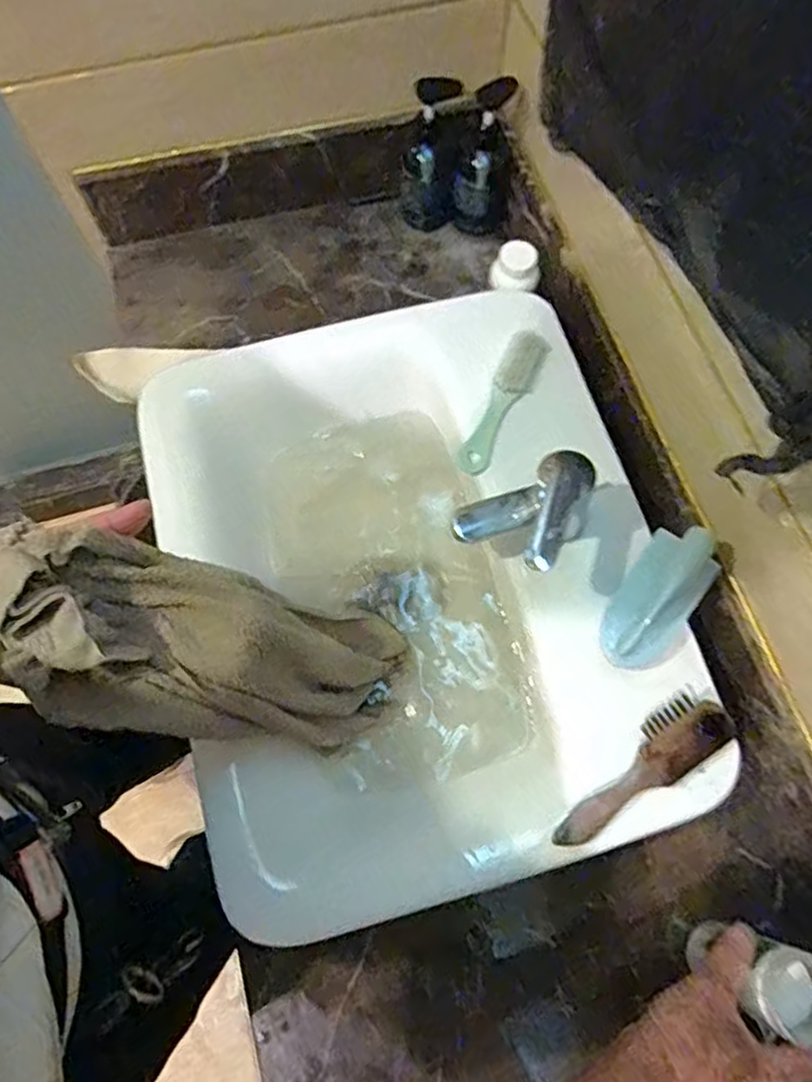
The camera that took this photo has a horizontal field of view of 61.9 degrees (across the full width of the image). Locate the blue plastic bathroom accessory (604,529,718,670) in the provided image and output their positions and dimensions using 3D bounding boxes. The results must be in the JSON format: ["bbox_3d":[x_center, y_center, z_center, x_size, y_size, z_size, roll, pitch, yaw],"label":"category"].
[{"bbox_3d":[0.213,0.049,0.566,0.058,0.050,0.126,33,86,11],"label":"blue plastic bathroom accessory"}]

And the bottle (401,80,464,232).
[{"bbox_3d":[0.027,-0.472,0.838,0.073,0.156,0.065,6,70,2],"label":"bottle"}]

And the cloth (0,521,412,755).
[{"bbox_3d":[-0.123,0.087,0.503,0.061,0.352,0.126,-13,65,37],"label":"cloth"}]

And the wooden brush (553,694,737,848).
[{"bbox_3d":[0.186,0.182,0.545,0.166,0.025,0.050,-30,73,-10],"label":"wooden brush"}]

